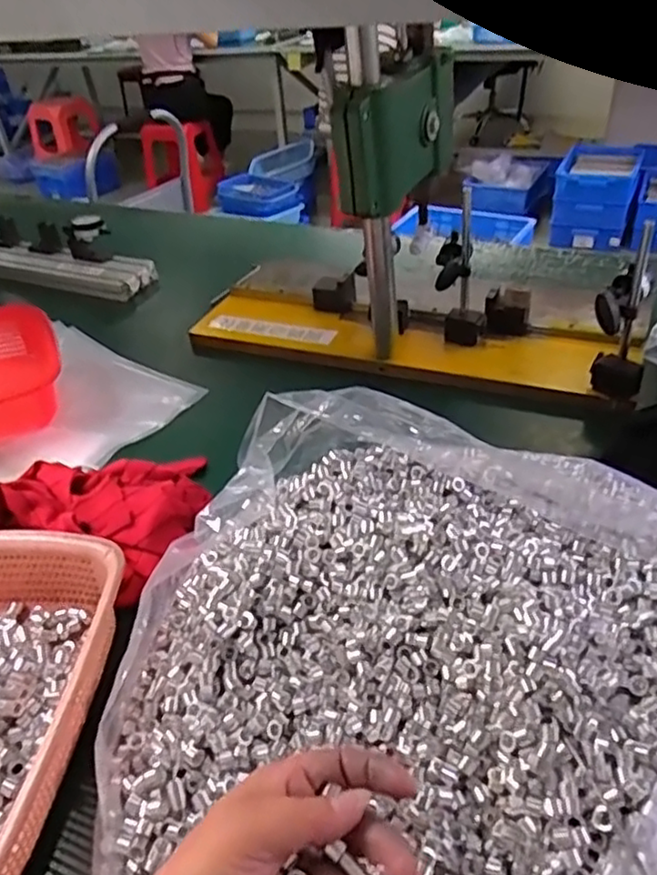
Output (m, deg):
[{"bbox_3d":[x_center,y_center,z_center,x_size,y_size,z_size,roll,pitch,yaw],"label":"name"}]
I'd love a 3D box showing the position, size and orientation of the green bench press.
[{"bbox_3d":[0.078,-0.258,0.751,0.058,0.320,0.185,17,43,26],"label":"green bench press"}]

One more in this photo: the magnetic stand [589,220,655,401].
[{"bbox_3d":[0.316,-0.132,0.703,0.060,0.179,0.060,13,42,22],"label":"magnetic stand"}]

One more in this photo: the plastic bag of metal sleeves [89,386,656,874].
[{"bbox_3d":[0.065,0.147,0.425,0.440,0.116,0.462,7,47,19],"label":"plastic bag of metal sleeves"}]

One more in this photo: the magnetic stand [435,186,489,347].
[{"bbox_3d":[0.168,-0.205,0.829,0.063,0.173,0.071,2,39,10],"label":"magnetic stand"}]

